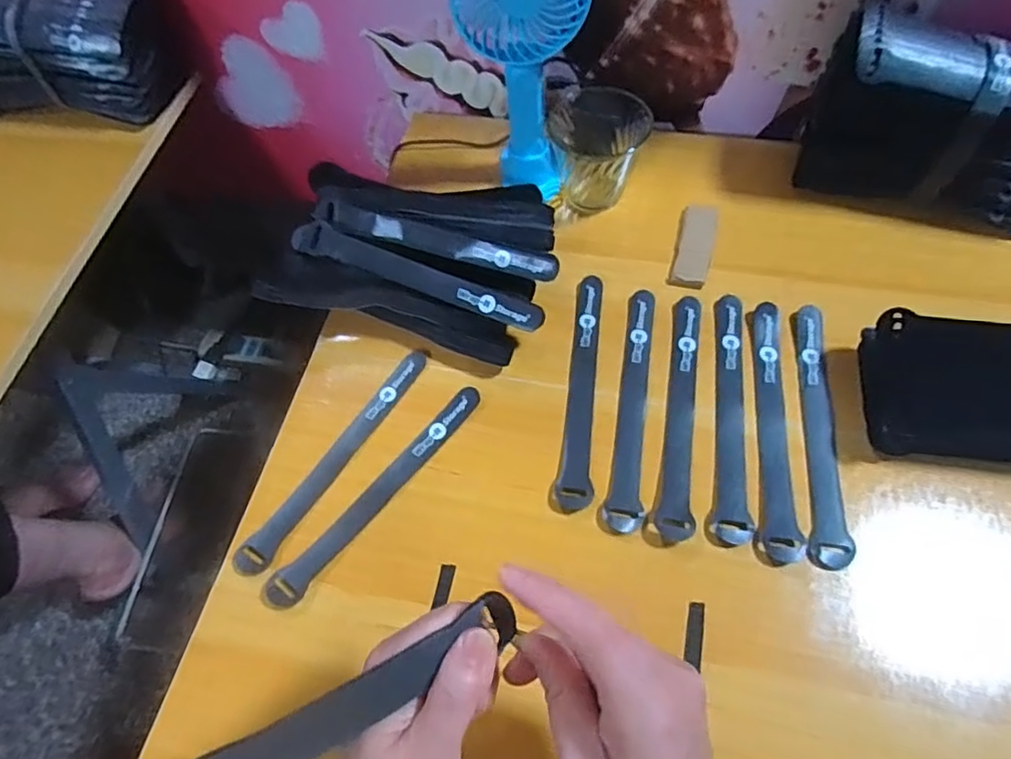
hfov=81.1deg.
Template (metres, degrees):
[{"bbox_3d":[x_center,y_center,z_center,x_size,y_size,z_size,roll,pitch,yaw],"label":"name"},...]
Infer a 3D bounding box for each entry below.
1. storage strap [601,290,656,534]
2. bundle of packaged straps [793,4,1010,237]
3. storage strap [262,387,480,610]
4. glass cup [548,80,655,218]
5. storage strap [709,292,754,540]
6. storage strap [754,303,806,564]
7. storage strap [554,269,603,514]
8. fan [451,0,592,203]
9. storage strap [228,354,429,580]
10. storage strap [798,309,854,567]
[{"bbox_3d":[0.098,0.014,0.443,0.025,0.004,0.200,10,61,8],"label":"storage strap"},{"bbox_3d":[0.383,-0.222,0.500,0.225,0.117,0.127,23,64,15],"label":"bundle of packaged straps"},{"bbox_3d":[-0.089,0.080,0.422,0.025,0.007,0.198,39,70,19],"label":"storage strap"},{"bbox_3d":[0.084,-0.206,0.537,0.073,0.077,0.073,-1,60,2],"label":"glass cup"},{"bbox_3d":[0.168,0.019,0.435,0.024,0.004,0.200,9,61,8],"label":"storage strap"},{"bbox_3d":[0.193,0.030,0.427,0.026,0.006,0.197,6,61,6],"label":"storage strap"},{"bbox_3d":[0.058,0.001,0.453,0.024,0.005,0.198,5,61,6],"label":"storage strap"},{"bbox_3d":[0.012,-0.258,0.490,0.101,0.211,0.046,12,62,10],"label":"fan"},{"bbox_3d":[-0.123,0.056,0.439,0.022,0.008,0.198,30,66,18],"label":"storage strap"},{"bbox_3d":[0.228,0.032,0.425,0.026,0.005,0.202,9,61,8],"label":"storage strap"}]

